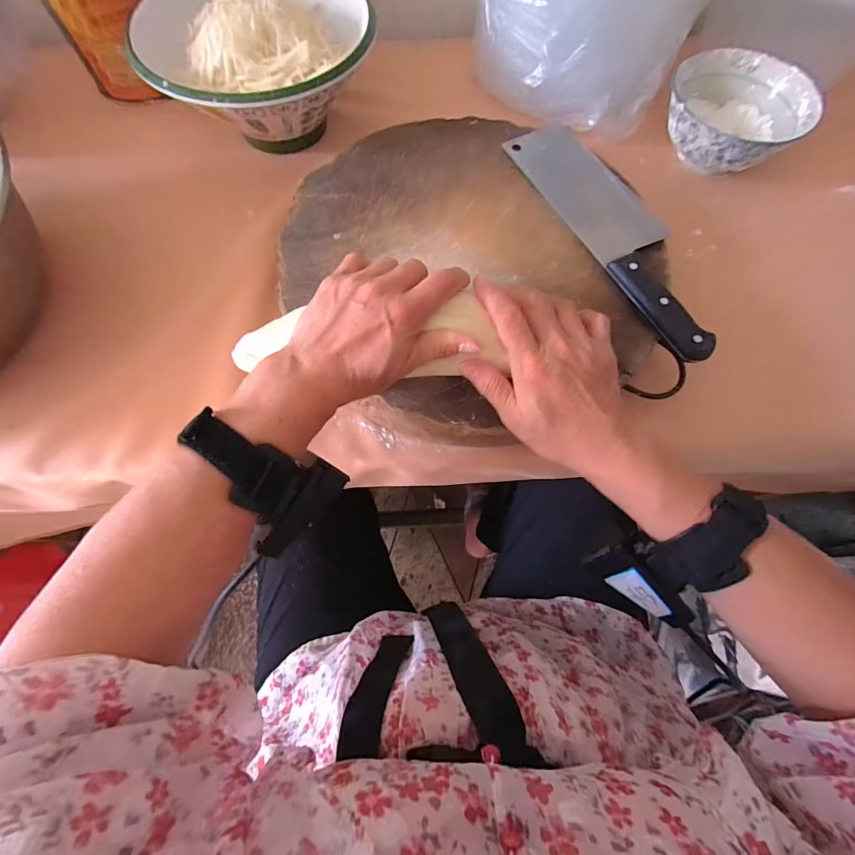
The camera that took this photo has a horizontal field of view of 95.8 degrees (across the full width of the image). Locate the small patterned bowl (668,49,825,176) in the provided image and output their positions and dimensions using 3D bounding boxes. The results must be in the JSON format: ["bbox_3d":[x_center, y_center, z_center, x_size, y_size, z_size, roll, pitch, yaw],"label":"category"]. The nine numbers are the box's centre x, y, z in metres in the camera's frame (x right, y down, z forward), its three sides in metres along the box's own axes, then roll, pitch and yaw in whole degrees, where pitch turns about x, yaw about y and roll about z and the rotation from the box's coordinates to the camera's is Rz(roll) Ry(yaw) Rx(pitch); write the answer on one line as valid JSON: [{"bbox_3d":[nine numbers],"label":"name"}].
[{"bbox_3d":[0.331,-0.339,0.425,0.139,0.052,0.138,0,70,-1],"label":"small patterned bowl"}]

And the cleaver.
[{"bbox_3d":[0.180,-0.190,0.360,0.082,0.019,0.285,-25,72,-9],"label":"cleaver"}]

